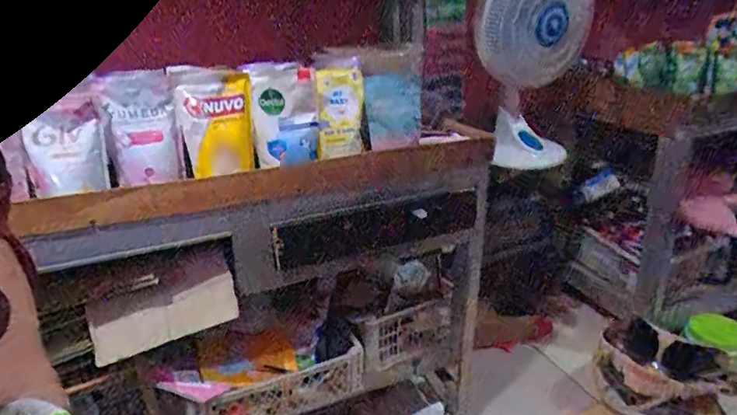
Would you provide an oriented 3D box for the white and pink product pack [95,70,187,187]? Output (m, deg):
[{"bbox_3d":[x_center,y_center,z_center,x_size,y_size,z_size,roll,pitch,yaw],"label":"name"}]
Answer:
[{"bbox_3d":[-0.400,-0.144,0.897,0.114,0.174,0.114,-11,24,-21],"label":"white and pink product pack"}]

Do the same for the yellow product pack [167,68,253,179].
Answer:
[{"bbox_3d":[-0.269,-0.153,0.895,0.122,0.185,0.018,-10,9,-20],"label":"yellow product pack"}]

